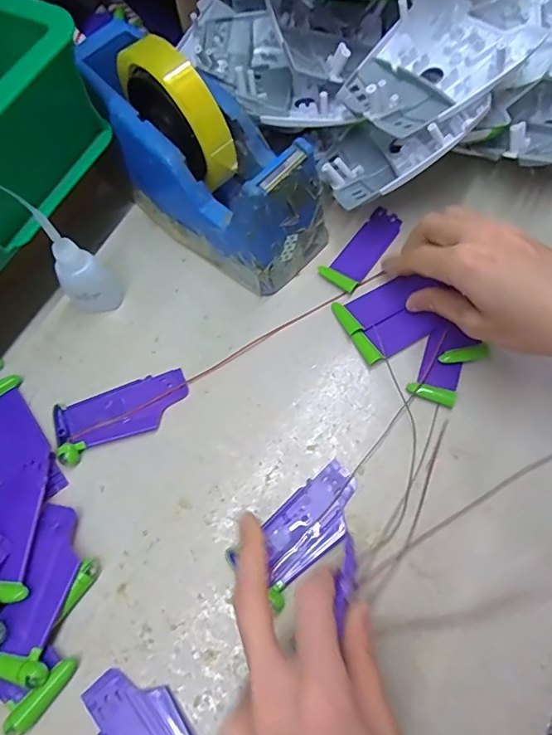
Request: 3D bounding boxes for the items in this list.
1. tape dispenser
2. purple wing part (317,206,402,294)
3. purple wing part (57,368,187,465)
[{"bbox_3d":[-0.057,-0.149,0.344,0.191,0.117,0.075,38,74,16],"label":"tape dispenser"},{"bbox_3d":[0.067,-0.091,0.372,0.029,0.004,0.077,37,74,16],"label":"purple wing part"},{"bbox_3d":[-0.102,0.031,0.329,0.088,0.007,0.040,-19,68,-5],"label":"purple wing part"}]

